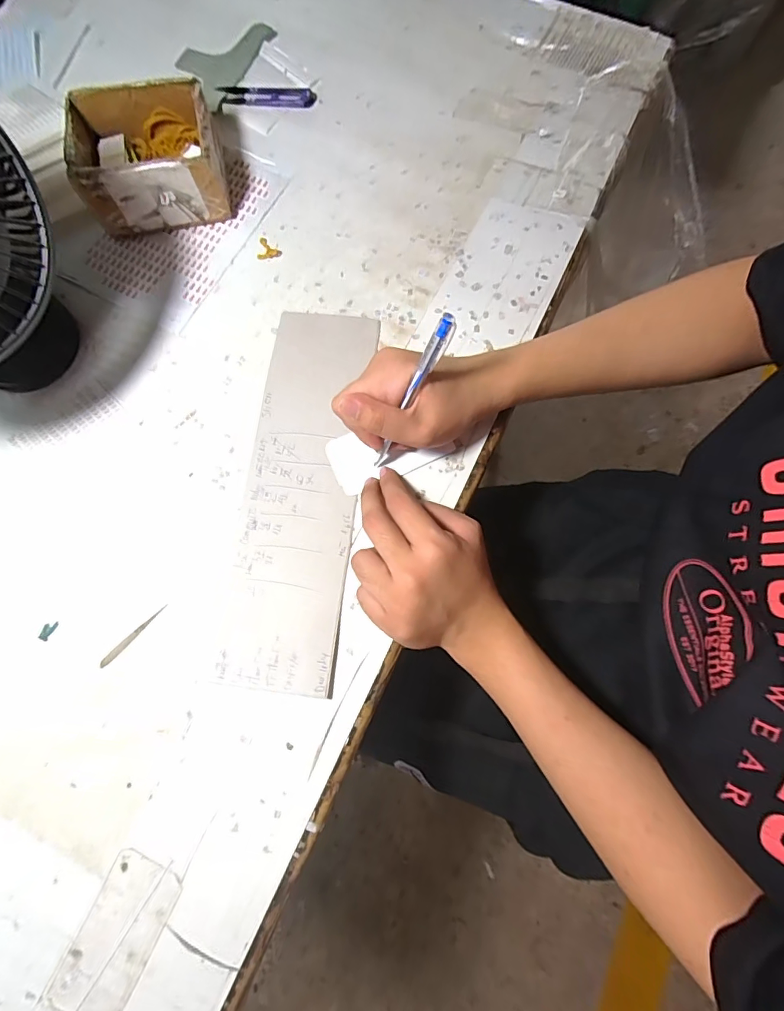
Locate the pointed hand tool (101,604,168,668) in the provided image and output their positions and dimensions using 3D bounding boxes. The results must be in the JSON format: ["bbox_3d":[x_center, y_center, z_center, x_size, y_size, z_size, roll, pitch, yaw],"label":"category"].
[{"bbox_3d":[-0.195,0.099,0.347,0.061,0.004,0.005,-43,78,-9],"label":"pointed hand tool"}]

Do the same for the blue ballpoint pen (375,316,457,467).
[{"bbox_3d":[0.013,-0.075,0.327,0.009,0.138,0.014,47,53,12],"label":"blue ballpoint pen"}]

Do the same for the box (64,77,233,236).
[{"bbox_3d":[-0.225,-0.323,0.430,0.129,0.060,0.110,-10,75,-1],"label":"box"}]

